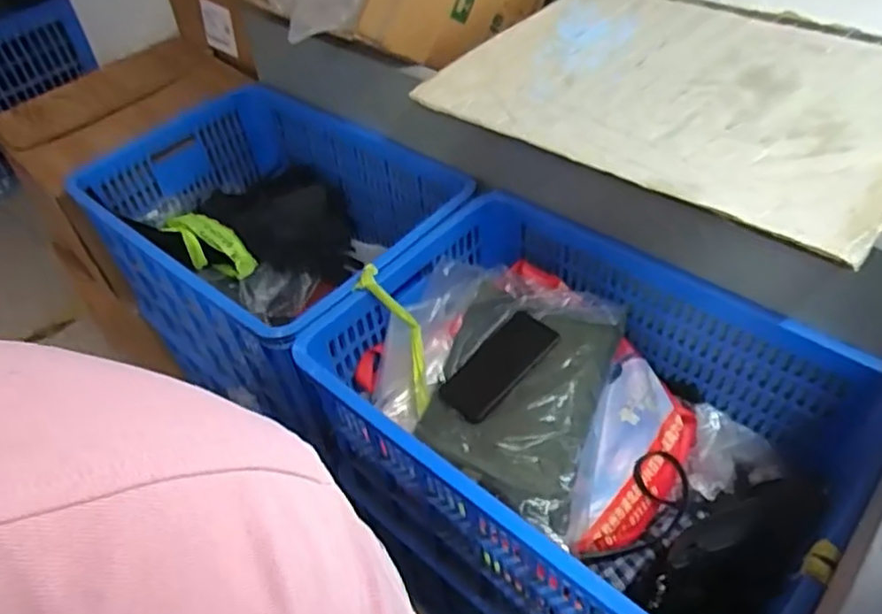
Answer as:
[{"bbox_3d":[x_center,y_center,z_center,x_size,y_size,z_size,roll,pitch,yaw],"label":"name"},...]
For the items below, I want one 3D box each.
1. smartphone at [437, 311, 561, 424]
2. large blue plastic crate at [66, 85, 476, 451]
[{"bbox_3d":[0.081,0.079,0.911,0.167,0.009,0.071,-43,63,-13],"label":"smartphone"},{"bbox_3d":[-0.285,-0.119,1.168,0.611,0.261,0.414,31,56,31],"label":"large blue plastic crate"}]

